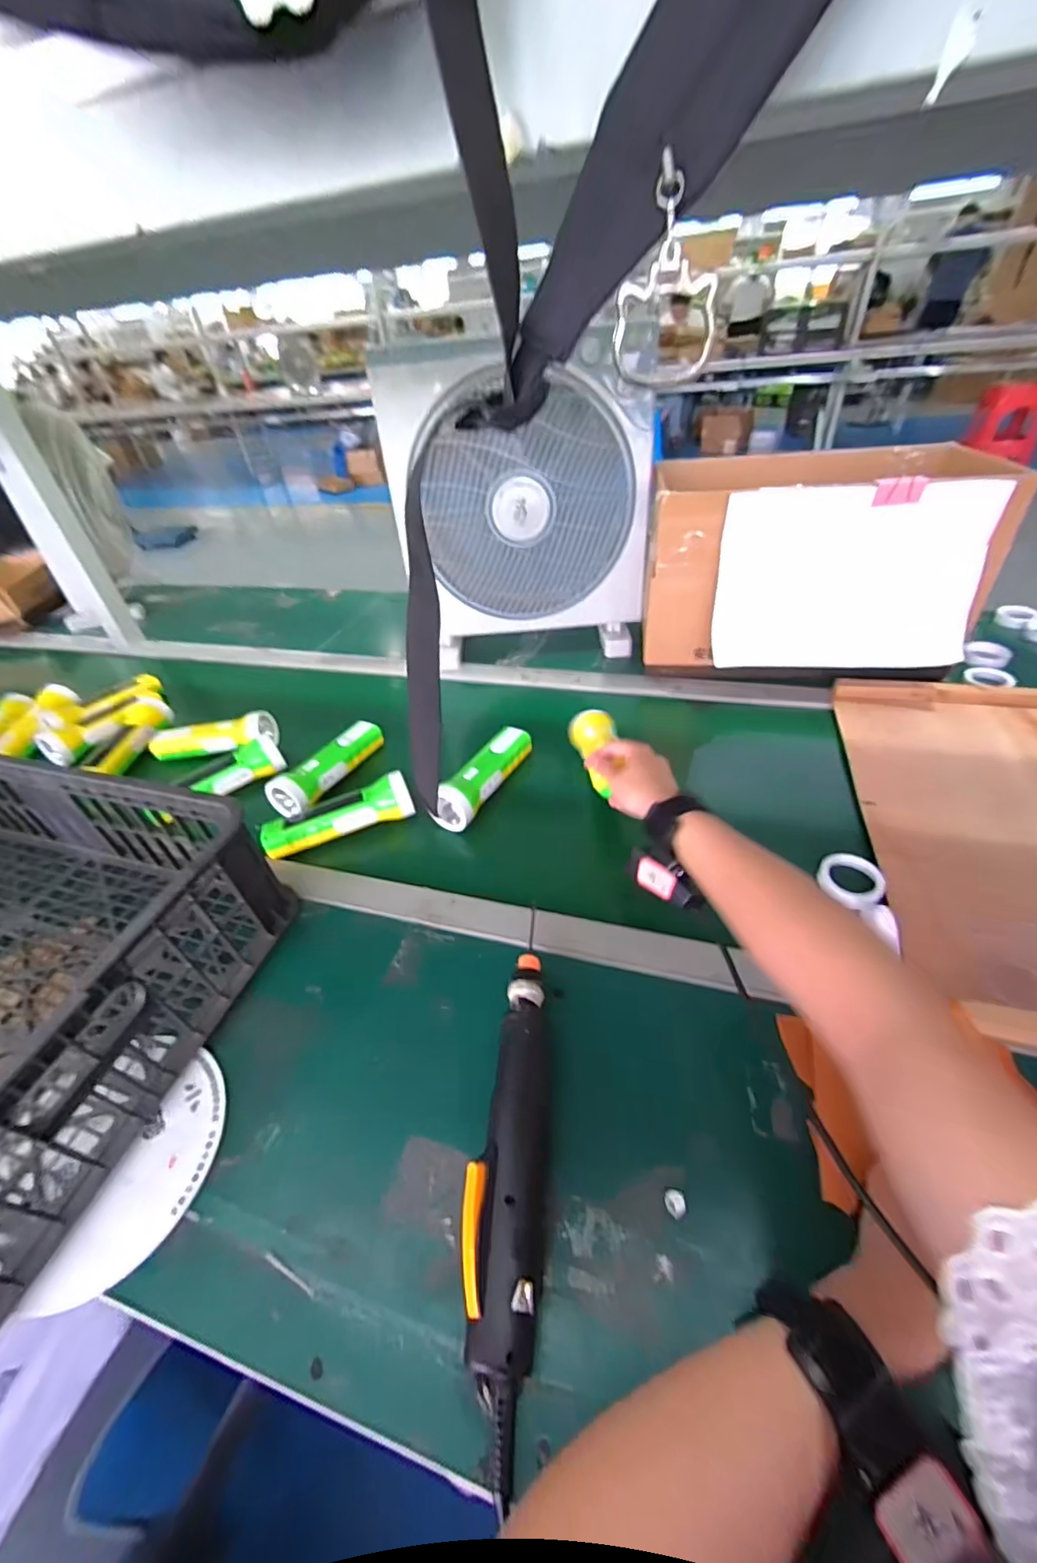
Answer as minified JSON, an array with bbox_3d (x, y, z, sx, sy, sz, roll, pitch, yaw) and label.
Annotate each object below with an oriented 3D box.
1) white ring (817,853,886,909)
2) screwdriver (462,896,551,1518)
[{"bbox_3d":[0.321,0.096,0.518,0.050,0.024,0.056,-34,49,-27],"label":"white ring"},{"bbox_3d":[-0.001,0.235,0.377,0.045,0.042,0.300,1,43,8],"label":"screwdriver"}]

